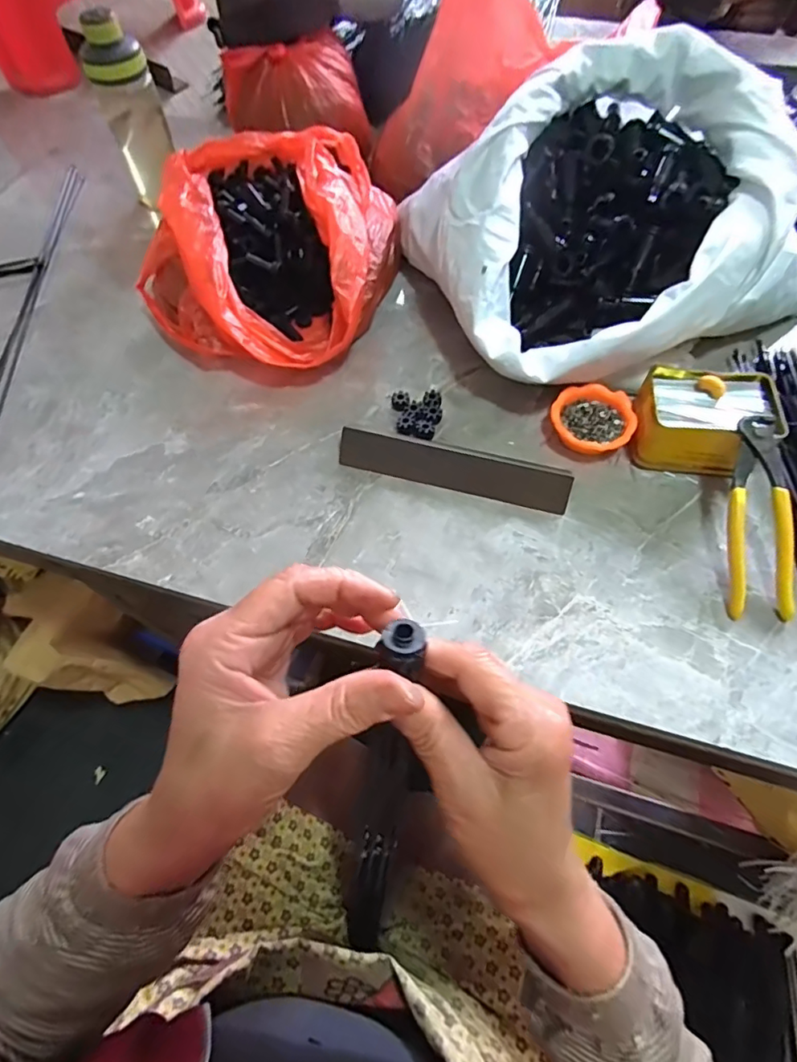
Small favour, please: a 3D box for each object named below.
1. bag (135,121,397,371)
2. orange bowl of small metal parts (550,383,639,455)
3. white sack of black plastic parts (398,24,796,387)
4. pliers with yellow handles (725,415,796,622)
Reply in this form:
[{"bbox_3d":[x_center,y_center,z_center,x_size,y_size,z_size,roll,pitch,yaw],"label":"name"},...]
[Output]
[{"bbox_3d":[-0.143,-0.318,0.596,0.256,0.104,0.279,16,64,11],"label":"bag"},{"bbox_3d":[0.182,-0.104,0.502,0.072,0.025,0.069,-1,62,2],"label":"orange bowl of small metal parts"},{"bbox_3d":[0.215,-0.320,0.528,0.355,0.144,0.305,-18,63,-7],"label":"white sack of black plastic parts"},{"bbox_3d":[0.291,-0.012,0.425,0.048,0.013,0.161,2,86,4],"label":"pliers with yellow handles"}]

